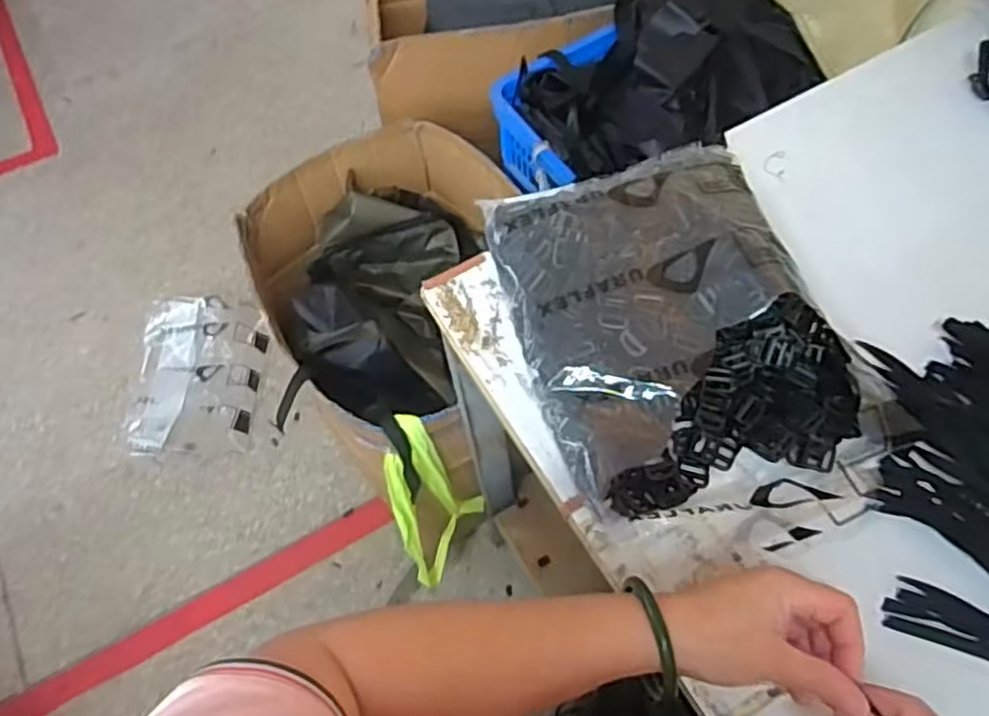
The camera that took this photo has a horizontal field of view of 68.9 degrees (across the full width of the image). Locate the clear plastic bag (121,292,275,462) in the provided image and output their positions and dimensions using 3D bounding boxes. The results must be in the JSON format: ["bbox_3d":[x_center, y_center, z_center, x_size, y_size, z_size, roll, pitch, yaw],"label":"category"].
[{"bbox_3d":[-0.610,0.043,1.479,0.259,0.091,0.333,2,61,4],"label":"clear plastic bag"}]

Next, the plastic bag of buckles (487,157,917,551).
[{"bbox_3d":[0.165,-0.022,0.636,0.257,0.064,0.373,-18,59,-6],"label":"plastic bag of buckles"}]

